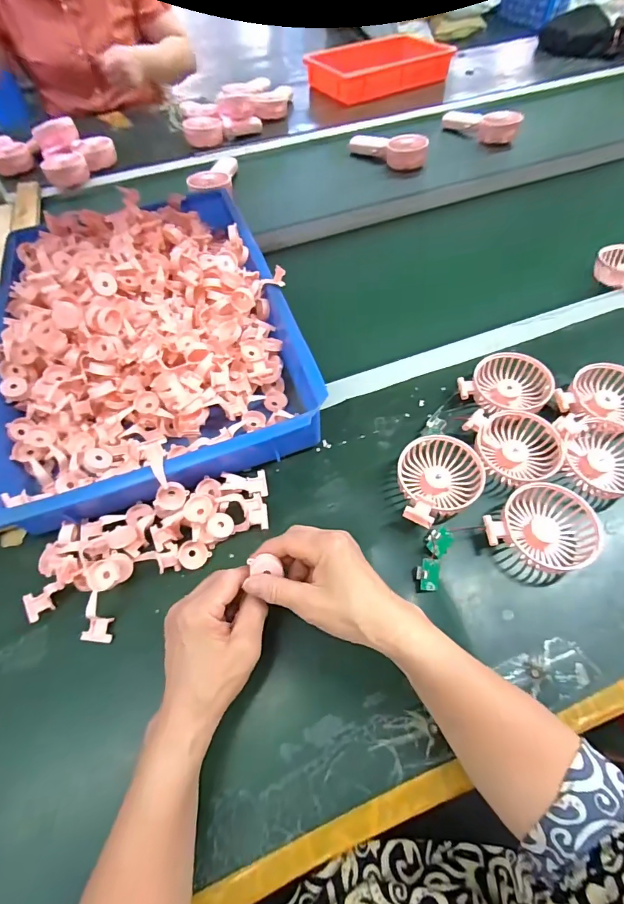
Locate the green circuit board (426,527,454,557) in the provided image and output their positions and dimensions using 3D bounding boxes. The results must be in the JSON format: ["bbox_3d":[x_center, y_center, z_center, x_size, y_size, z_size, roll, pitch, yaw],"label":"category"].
[{"bbox_3d":[0.132,0.092,0.423,0.030,0.007,0.024,-43,100,-15],"label":"green circuit board"}]

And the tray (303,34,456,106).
[{"bbox_3d":[0.186,-1.061,1.135,0.348,0.076,0.214,-21,59,-10],"label":"tray"}]

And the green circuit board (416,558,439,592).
[{"bbox_3d":[0.116,0.122,0.409,0.021,0.006,0.031,7,84,-1],"label":"green circuit board"}]

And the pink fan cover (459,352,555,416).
[{"bbox_3d":[0.242,-0.079,0.513,0.095,0.031,0.091,-37,63,-19],"label":"pink fan cover"}]

